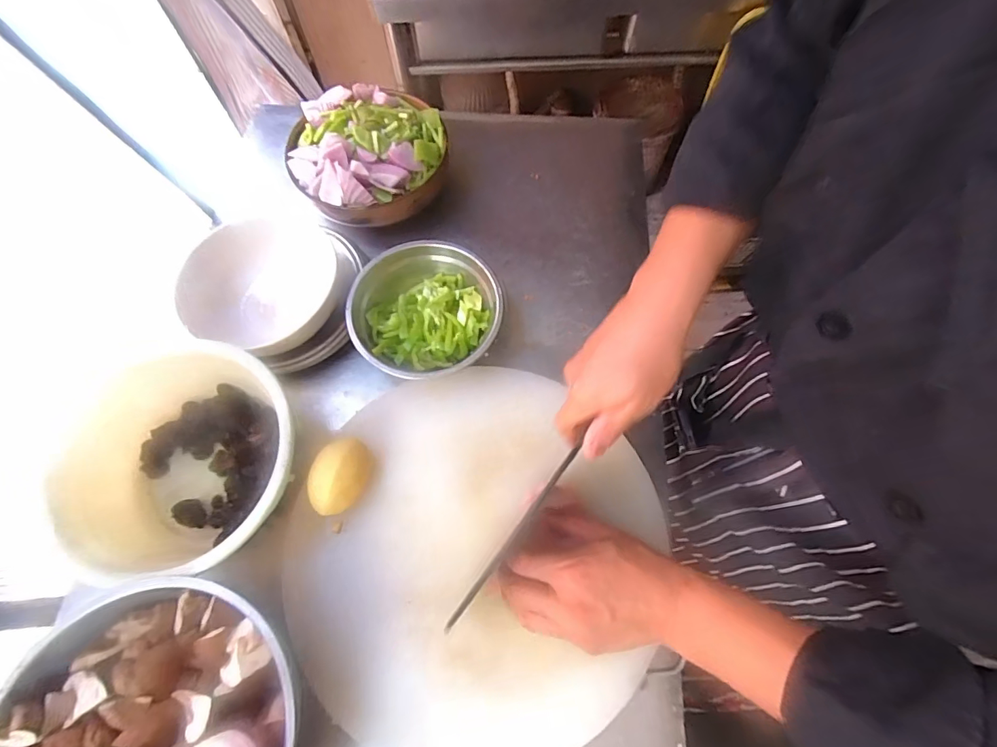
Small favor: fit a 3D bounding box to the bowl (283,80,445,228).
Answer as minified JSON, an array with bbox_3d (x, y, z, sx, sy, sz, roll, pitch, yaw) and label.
[{"bbox_3d":[-0.168,-0.287,0.598,0.192,0.073,0.178,0,66,1],"label":"bowl"}]

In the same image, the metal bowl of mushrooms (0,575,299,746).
[{"bbox_3d":[-0.272,0.289,0.359,0.235,0.112,0.215,0,66,1],"label":"metal bowl of mushrooms"}]

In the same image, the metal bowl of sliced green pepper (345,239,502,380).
[{"bbox_3d":[-0.083,-0.069,0.541,0.166,0.060,0.163,0,66,1],"label":"metal bowl of sliced green pepper"}]

